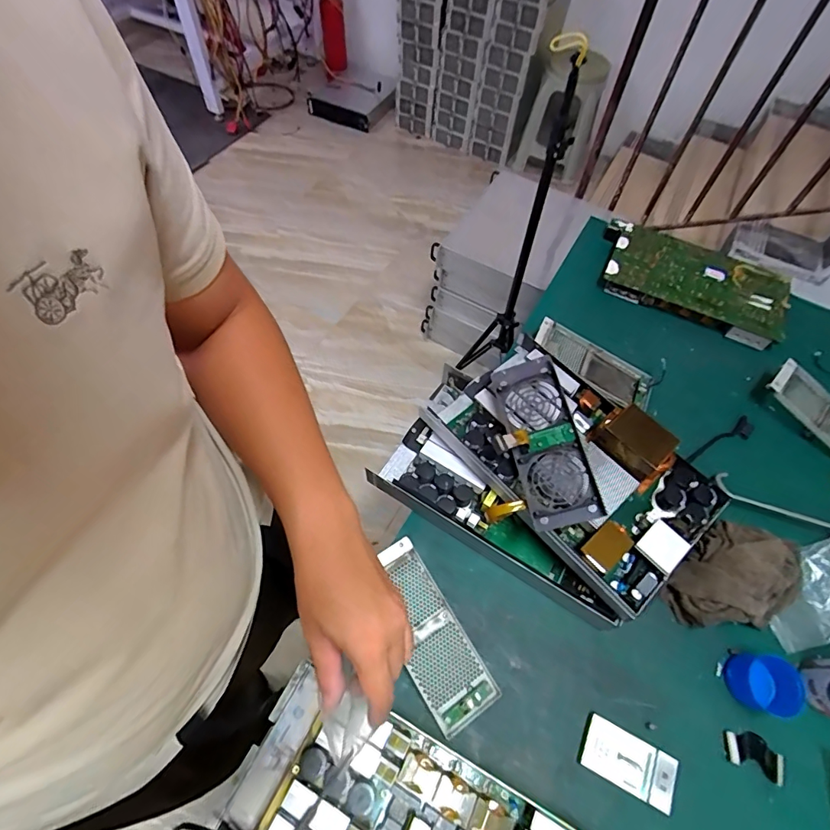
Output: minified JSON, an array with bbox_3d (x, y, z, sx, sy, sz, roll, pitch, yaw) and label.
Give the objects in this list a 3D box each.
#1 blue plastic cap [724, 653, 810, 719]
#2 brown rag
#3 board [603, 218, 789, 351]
[{"bbox_3d":[0.434,0.335,0.564,0.070,0.045,0.065,1,59,0],"label":"blue plastic cap"},{"bbox_3d":[0.446,0.221,0.623,0.202,0.066,0.130,-29,64,-17],"label":"brown rag"},{"bbox_3d":[0.562,-0.284,0.931,0.364,0.049,0.212,25,61,11],"label":"board"}]

